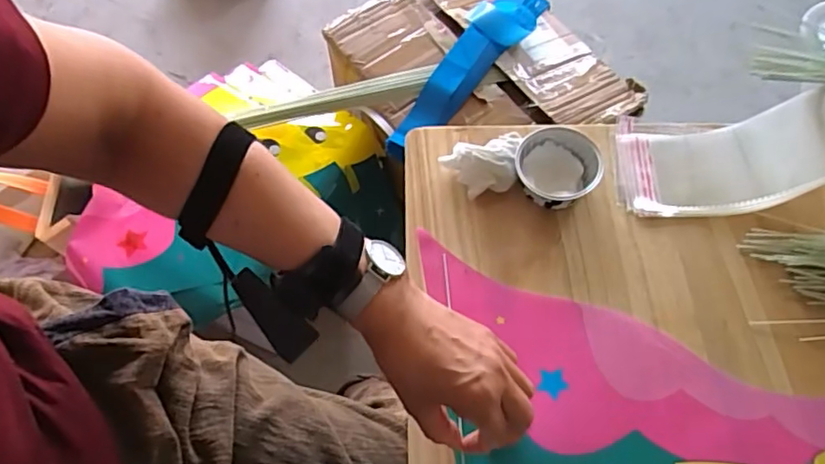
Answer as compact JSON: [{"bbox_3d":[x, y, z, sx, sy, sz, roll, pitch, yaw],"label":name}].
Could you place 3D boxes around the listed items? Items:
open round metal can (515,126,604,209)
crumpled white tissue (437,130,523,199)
[{"bbox_3d":[0.141,-0.061,0.584,0.077,0.034,0.077,0,62,0],"label":"open round metal can"},{"bbox_3d":[0.072,-0.064,0.590,0.080,0.033,0.058,-13,63,-6],"label":"crumpled white tissue"}]

